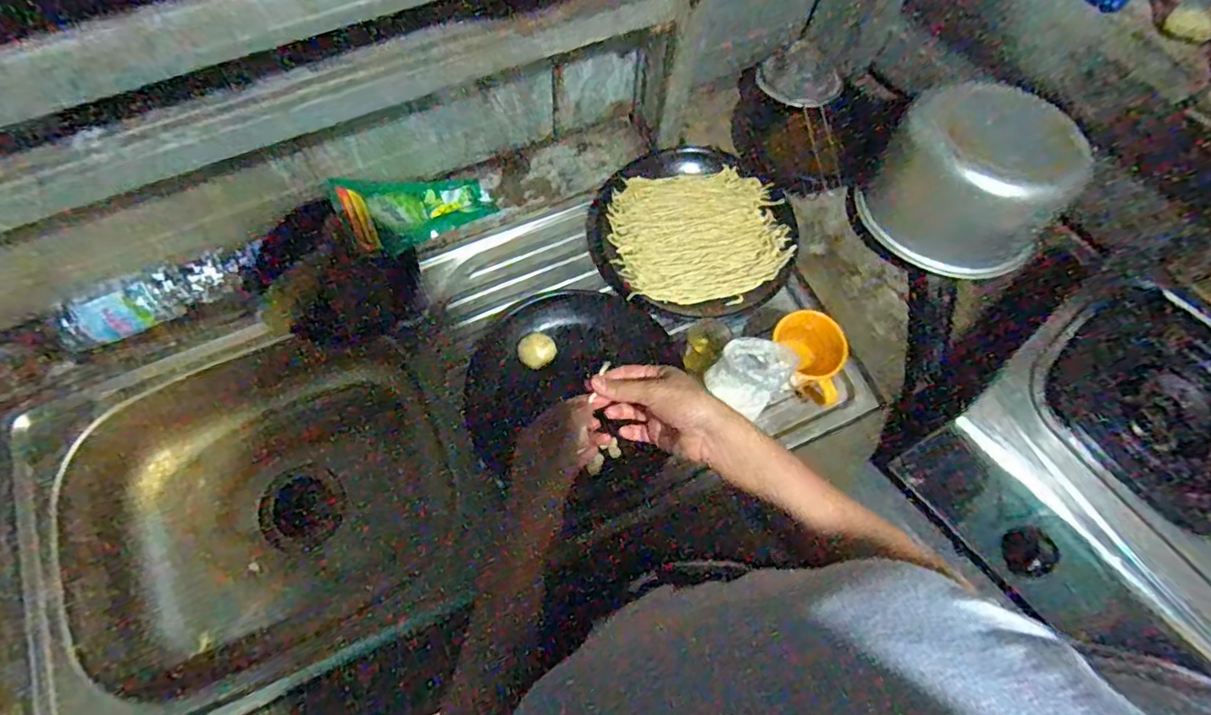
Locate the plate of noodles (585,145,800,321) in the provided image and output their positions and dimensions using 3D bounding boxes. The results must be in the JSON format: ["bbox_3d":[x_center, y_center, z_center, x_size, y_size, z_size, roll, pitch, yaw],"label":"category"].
[{"bbox_3d":[0.113,-0.164,0.760,0.245,0.020,0.247,0,70,-1],"label":"plate of noodles"}]

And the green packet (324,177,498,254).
[{"bbox_3d":[-0.235,-0.184,0.732,0.191,0.037,0.085,-16,70,-29],"label":"green packet"}]

